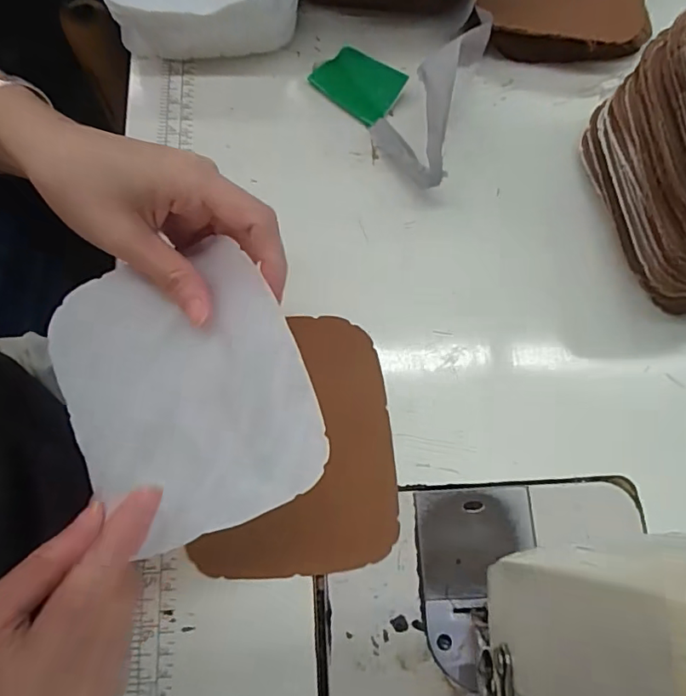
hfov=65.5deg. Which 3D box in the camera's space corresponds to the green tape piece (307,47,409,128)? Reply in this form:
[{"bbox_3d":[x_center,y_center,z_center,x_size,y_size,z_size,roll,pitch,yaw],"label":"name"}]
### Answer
[{"bbox_3d":[0.011,-0.184,0.366,0.059,0.009,0.042,40,74,10],"label":"green tape piece"}]

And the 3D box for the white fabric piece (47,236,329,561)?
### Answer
[{"bbox_3d":[-0.075,0.018,0.242,0.107,0.037,0.130,-21,74,-9],"label":"white fabric piece"}]

